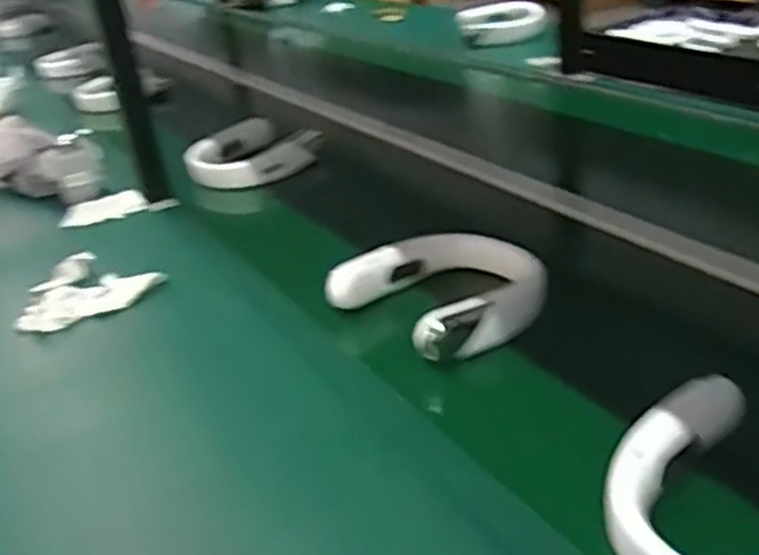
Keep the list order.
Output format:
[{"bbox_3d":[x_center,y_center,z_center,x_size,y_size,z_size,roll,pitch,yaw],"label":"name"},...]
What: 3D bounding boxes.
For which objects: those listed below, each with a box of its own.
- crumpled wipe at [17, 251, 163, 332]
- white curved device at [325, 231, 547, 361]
[{"bbox_3d":[-0.357,0.008,0.989,0.162,0.026,0.148,-9,32,-10],"label":"crumpled wipe"},{"bbox_3d":[0.071,0.006,0.855,0.198,0.044,0.193,-27,39,-34],"label":"white curved device"}]

